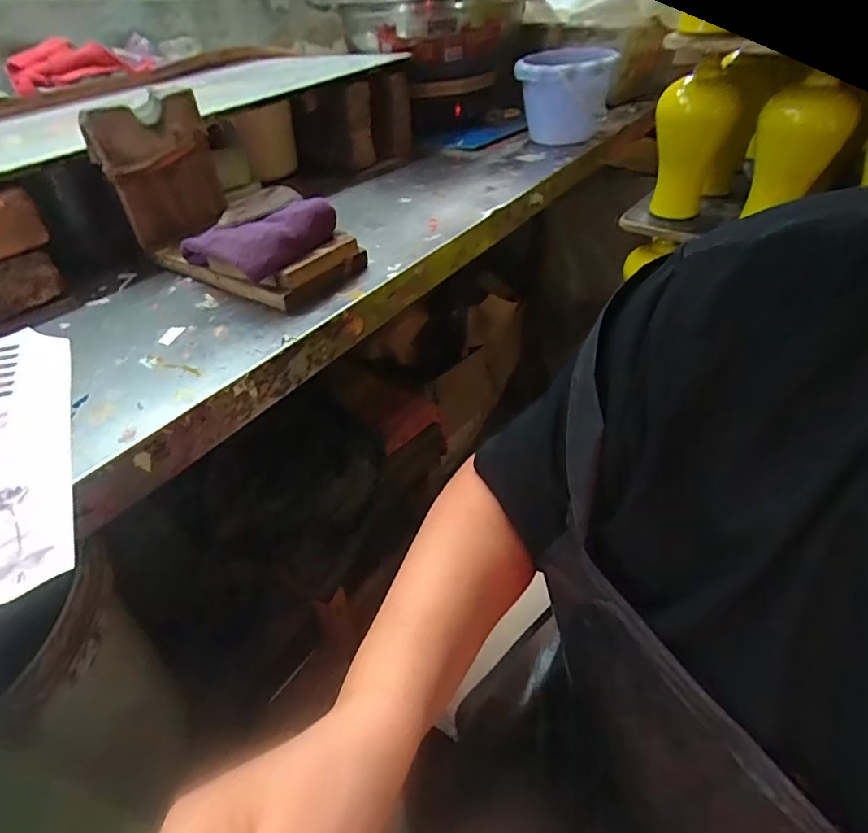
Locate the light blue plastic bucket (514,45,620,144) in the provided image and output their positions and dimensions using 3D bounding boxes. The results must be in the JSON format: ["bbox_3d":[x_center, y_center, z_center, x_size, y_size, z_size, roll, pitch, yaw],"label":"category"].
[{"bbox_3d":[0.228,-0.558,0.914,0.177,0.143,0.158,5,41,11],"label":"light blue plastic bucket"}]

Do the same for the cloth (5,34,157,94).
[{"bbox_3d":[-0.637,-0.635,0.935,0.228,0.069,0.047,-23,44,-20],"label":"cloth"}]

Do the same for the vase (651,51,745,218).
[{"bbox_3d":[0.362,-0.377,0.738,0.104,0.188,0.106,2,41,8],"label":"vase"}]

